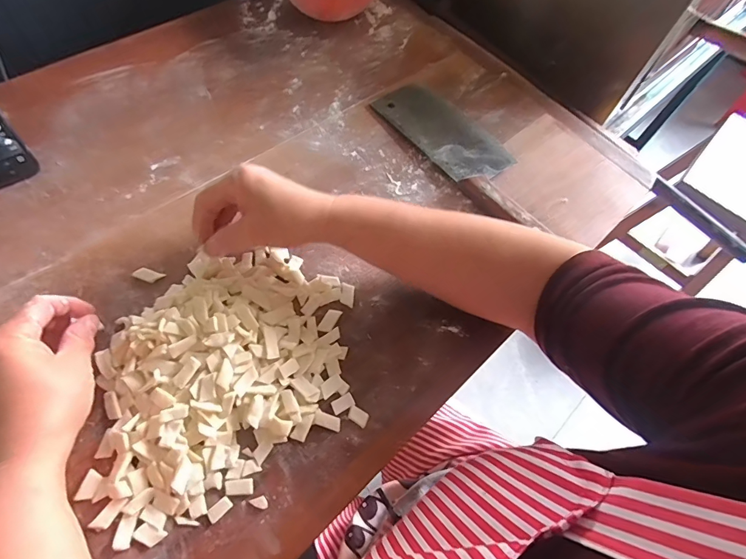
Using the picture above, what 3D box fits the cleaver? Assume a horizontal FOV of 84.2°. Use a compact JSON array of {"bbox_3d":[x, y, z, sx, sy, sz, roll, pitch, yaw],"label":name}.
[{"bbox_3d":[0.110,-0.154,0.482,0.095,0.029,0.250,-30,69,-21],"label":"cleaver"}]

